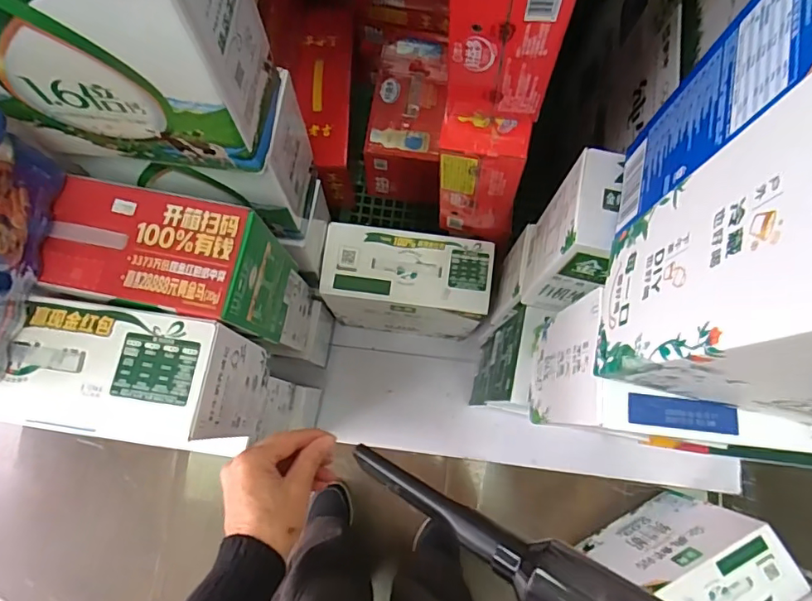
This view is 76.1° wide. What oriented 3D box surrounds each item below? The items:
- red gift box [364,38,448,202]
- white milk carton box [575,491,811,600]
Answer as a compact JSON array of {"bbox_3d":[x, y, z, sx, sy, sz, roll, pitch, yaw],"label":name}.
[{"bbox_3d":[-0.006,-0.356,1.045,0.113,0.173,0.254,12,78,2],"label":"red gift box"},{"bbox_3d":[0.499,0.495,0.972,0.251,0.312,0.132,-29,80,-6],"label":"white milk carton box"}]

